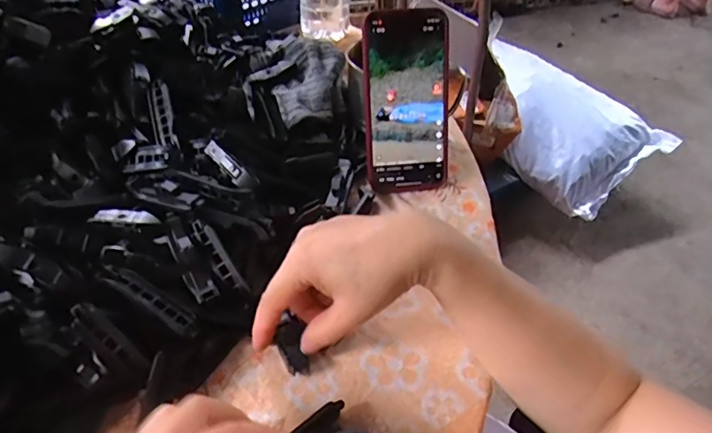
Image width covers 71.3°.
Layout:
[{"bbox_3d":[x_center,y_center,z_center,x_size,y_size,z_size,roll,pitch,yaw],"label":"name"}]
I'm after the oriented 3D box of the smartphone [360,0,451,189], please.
[{"bbox_3d":[0.049,-0.106,0.466,0.082,0.163,0.009,-5,18,-8],"label":"smartphone"}]

